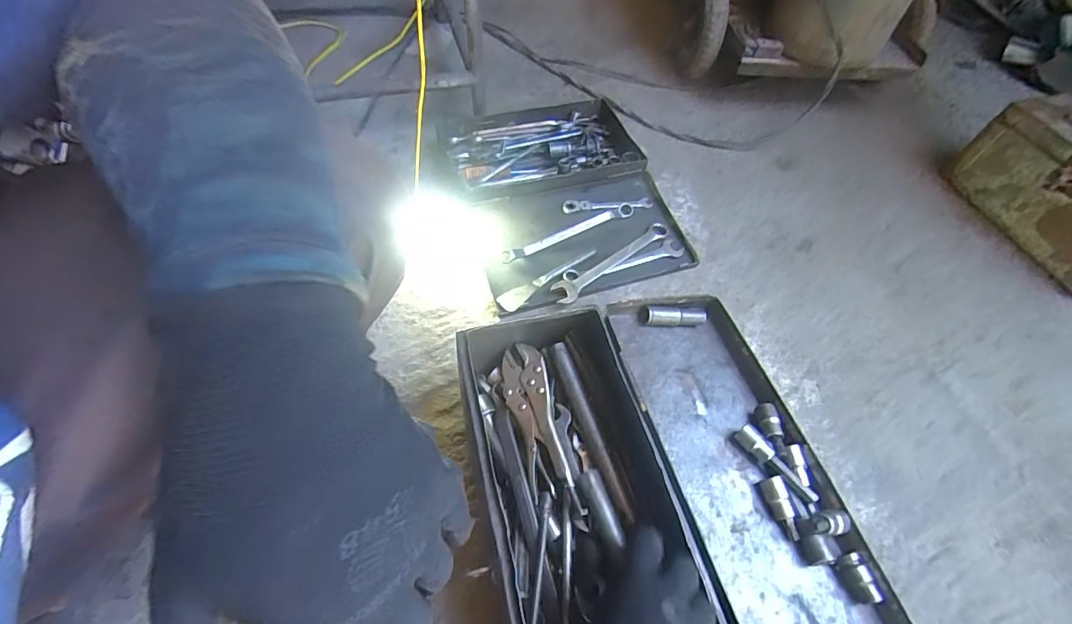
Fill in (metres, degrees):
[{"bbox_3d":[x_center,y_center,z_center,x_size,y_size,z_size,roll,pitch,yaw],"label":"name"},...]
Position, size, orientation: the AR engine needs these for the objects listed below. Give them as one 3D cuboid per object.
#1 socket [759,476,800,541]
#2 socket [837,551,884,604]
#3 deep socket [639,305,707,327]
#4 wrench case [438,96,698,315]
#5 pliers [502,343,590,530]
[{"bbox_3d":[0.231,0.184,0.446,0.018,0.016,0.054,-14,71,-12],"label":"socket"},{"bbox_3d":[0.284,0.236,0.420,0.018,0.021,0.040,-15,58,-12],"label":"socket"},{"bbox_3d":[0.162,0.005,0.558,0.085,0.018,0.020,2,55,-19],"label":"deep socket"},{"bbox_3d":[0.045,-0.202,0.800,0.337,0.067,0.407,-16,58,-13],"label":"wrench case"},{"bbox_3d":[0.002,0.125,0.501,0.047,0.019,0.200,-11,57,-10],"label":"pliers"}]

